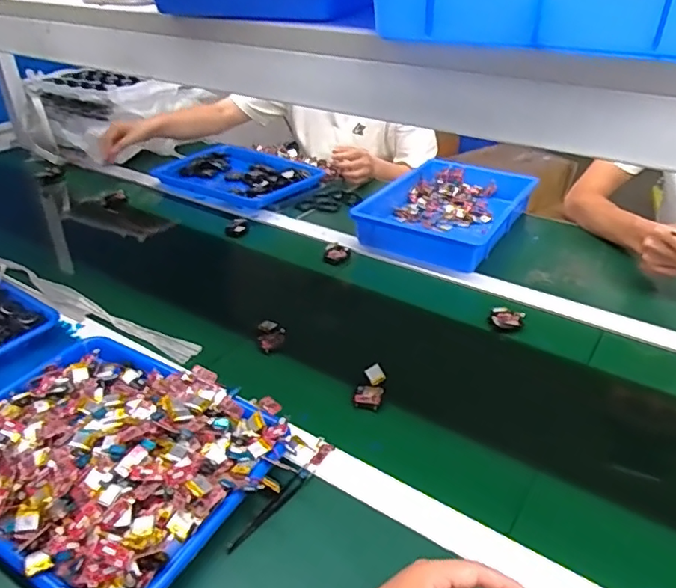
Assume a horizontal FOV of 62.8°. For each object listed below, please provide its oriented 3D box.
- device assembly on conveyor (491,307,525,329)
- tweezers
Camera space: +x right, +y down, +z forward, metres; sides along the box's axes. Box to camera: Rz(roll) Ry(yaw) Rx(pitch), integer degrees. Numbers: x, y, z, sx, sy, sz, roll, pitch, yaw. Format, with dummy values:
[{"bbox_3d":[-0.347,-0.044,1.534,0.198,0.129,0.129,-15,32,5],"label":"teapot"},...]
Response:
[{"bbox_3d":[0.246,0.036,0.807,0.043,0.011,0.037,17,39,27],"label":"device assembly on conveyor"},{"bbox_3d":[-0.067,0.215,0.550,0.011,0.014,0.109,21,41,32],"label":"tweezers"}]

